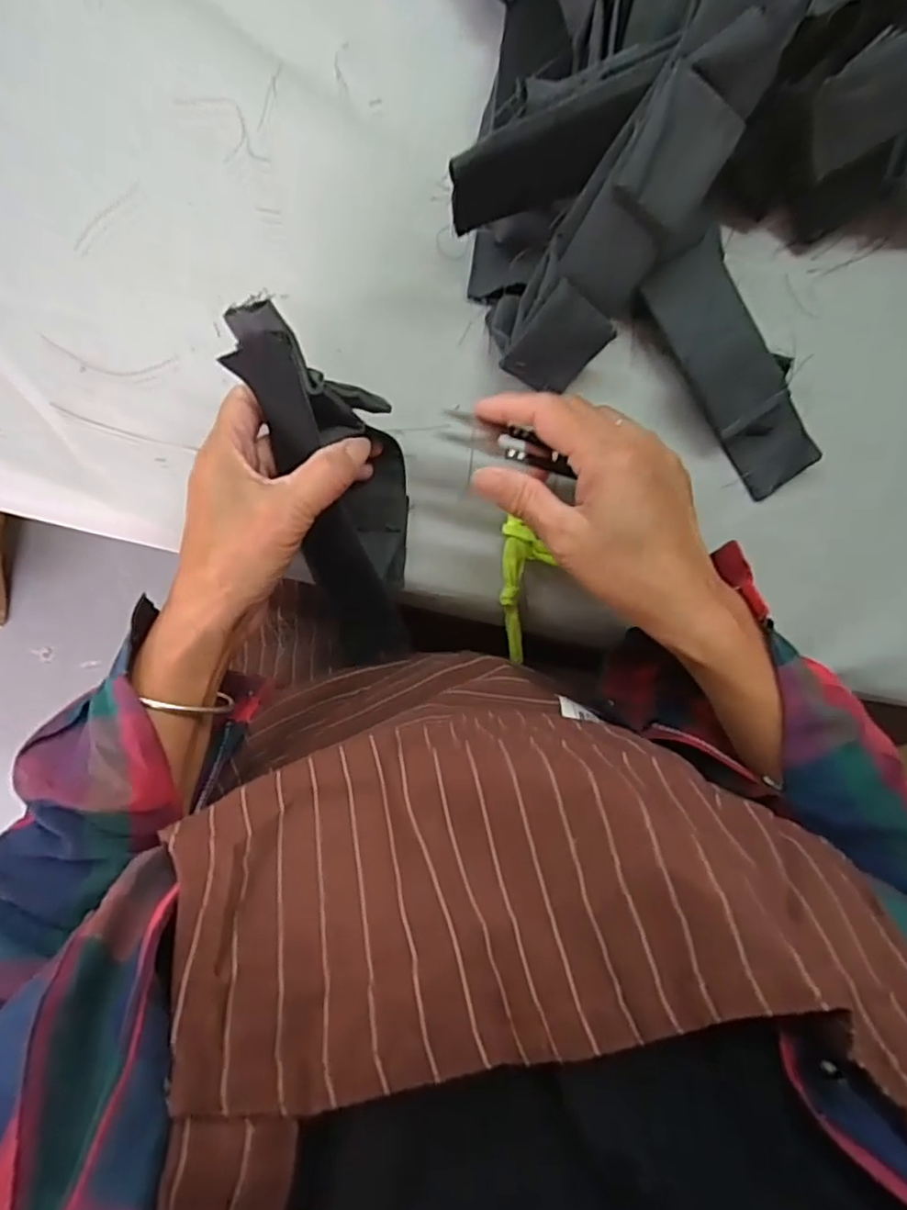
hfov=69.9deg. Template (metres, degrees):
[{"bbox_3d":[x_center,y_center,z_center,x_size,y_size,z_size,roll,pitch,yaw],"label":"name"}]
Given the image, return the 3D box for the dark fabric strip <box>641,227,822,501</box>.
[{"bbox_3d":[0.159,-0.131,0.366,0.051,0.025,0.139,-32,95,0],"label":"dark fabric strip"}]

